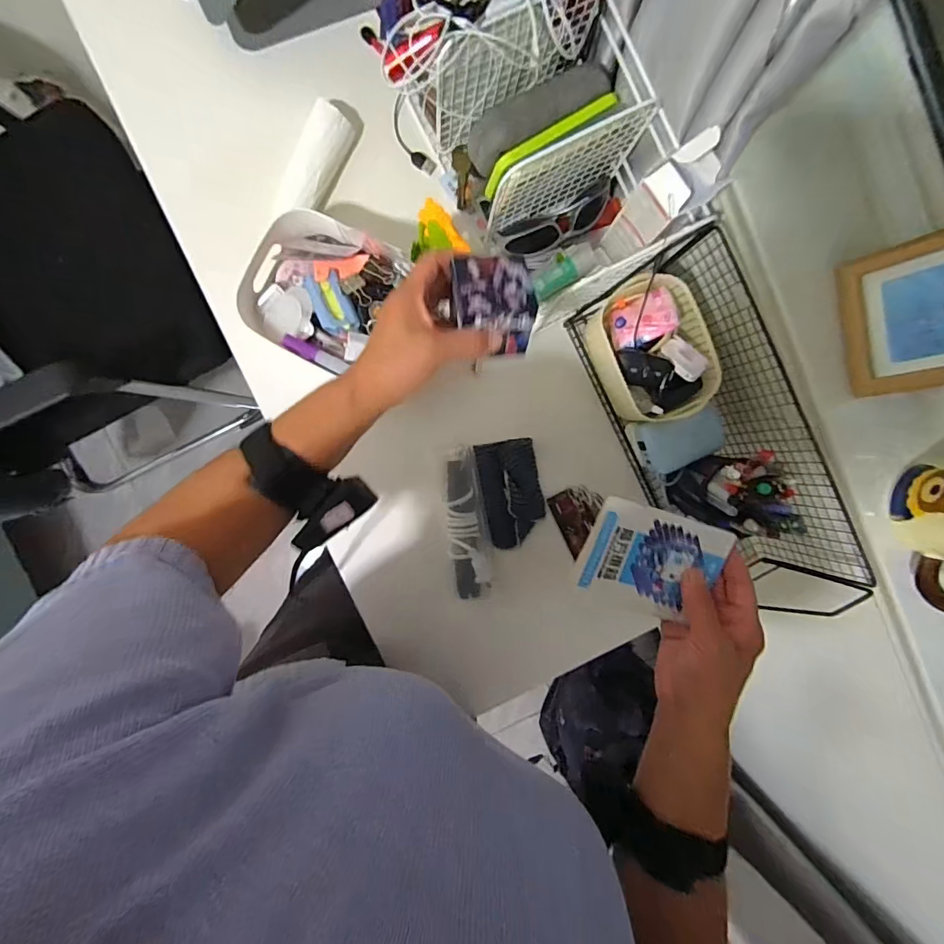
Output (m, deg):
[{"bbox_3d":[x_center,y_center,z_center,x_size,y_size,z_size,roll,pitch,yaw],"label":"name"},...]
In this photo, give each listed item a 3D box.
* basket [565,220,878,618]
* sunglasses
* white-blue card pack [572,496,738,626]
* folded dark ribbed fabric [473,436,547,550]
[{"bbox_3d":[0.274,-0.038,0.521,0.138,0.150,0.397,-32,95,-2],"label":"basket"},{"bbox_3d":[0.110,-0.300,0.551,0.161,0.042,0.047,-27,95,-2],"label":"sunglasses"},{"bbox_3d":[0.139,0.068,0.357,0.119,0.007,0.078,20,96,-19],"label":"white-blue card pack"},{"bbox_3d":[0.051,0.026,0.574,0.074,0.023,0.128,-12,94,-3],"label":"folded dark ribbed fabric"}]

